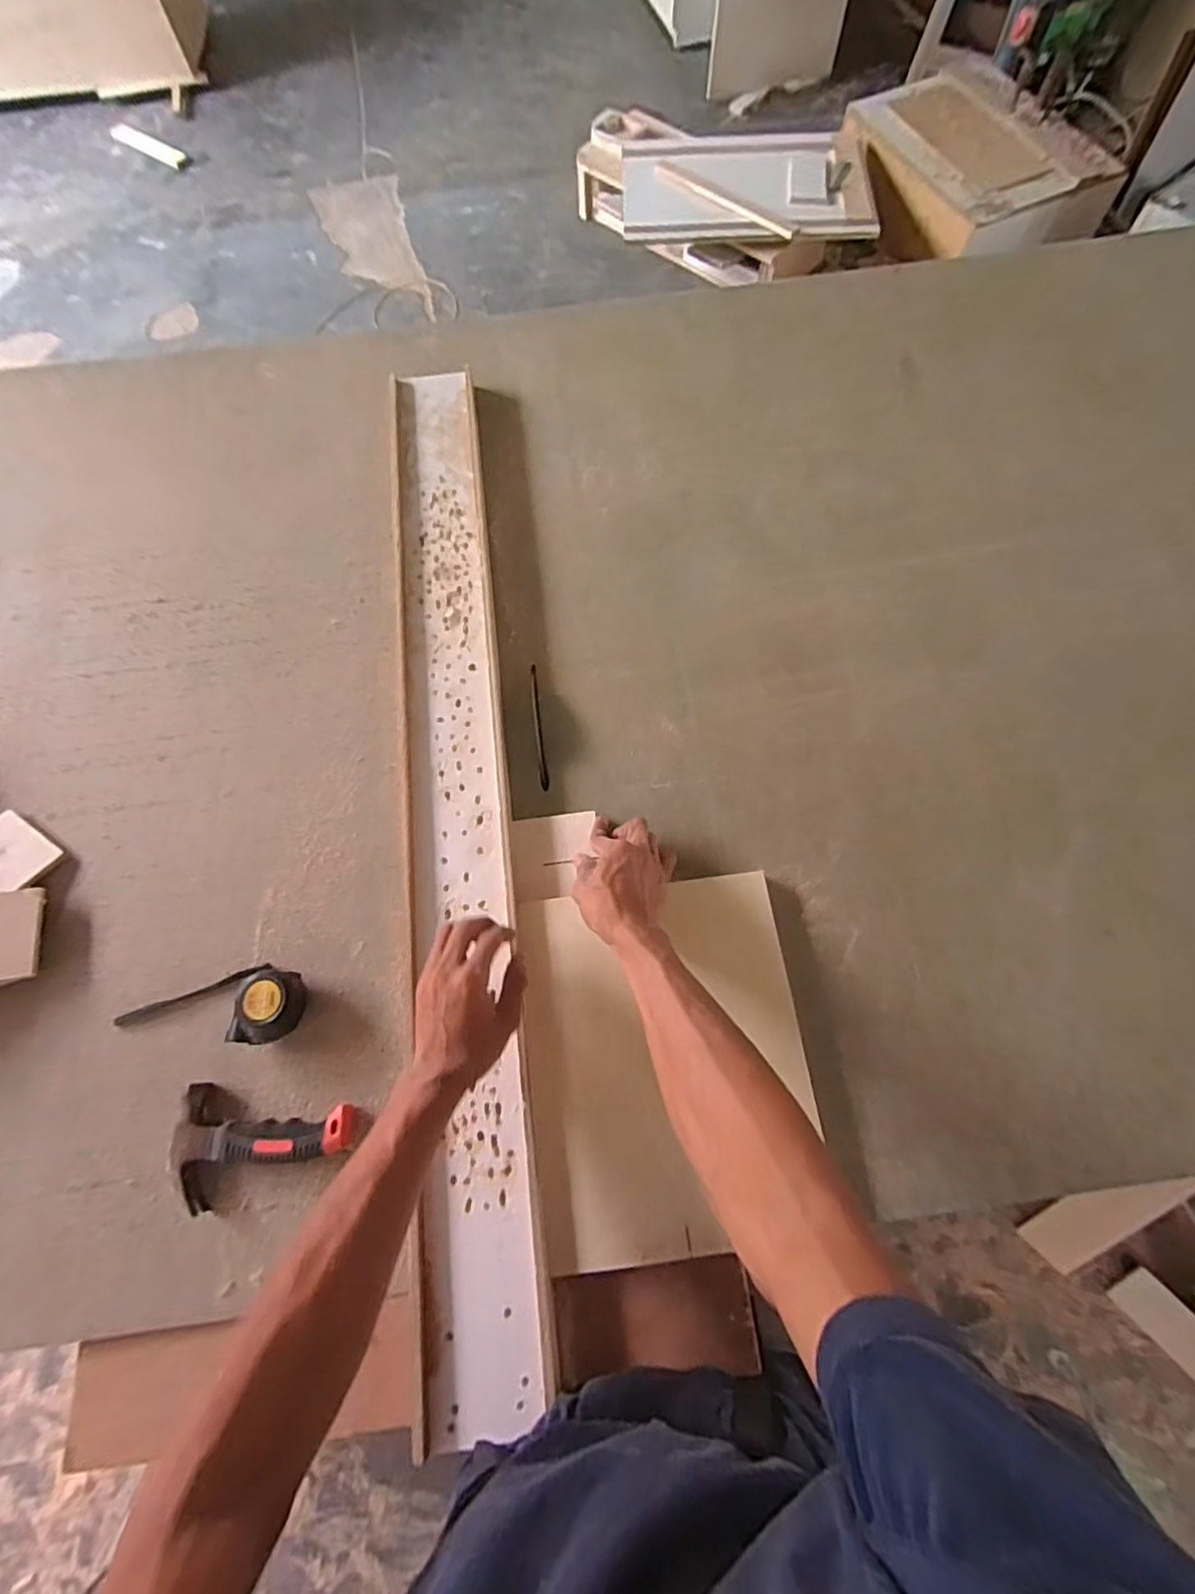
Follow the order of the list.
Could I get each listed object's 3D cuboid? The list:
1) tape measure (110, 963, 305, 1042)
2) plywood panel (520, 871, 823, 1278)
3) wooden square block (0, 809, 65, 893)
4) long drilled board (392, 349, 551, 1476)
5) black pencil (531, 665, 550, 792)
[{"bbox_3d":[-0.376,0.194,0.605,0.184,0.038,0.071,4,71,3],"label":"tape measure"},{"bbox_3d":[0.065,0.240,0.585,0.251,0.015,0.311,-9,71,1],"label":"plywood panel"},{"bbox_3d":[-0.635,0.068,0.668,0.094,0.007,0.089,30,58,11],"label":"wooden square block"},{"bbox_3d":[-0.149,-0.030,0.676,0.103,0.029,1.107,-7,70,-1],"label":"long drilled board"},{"bbox_3d":[-0.068,-0.082,0.725,0.010,0.005,0.159,-8,71,-1],"label":"black pencil"}]

